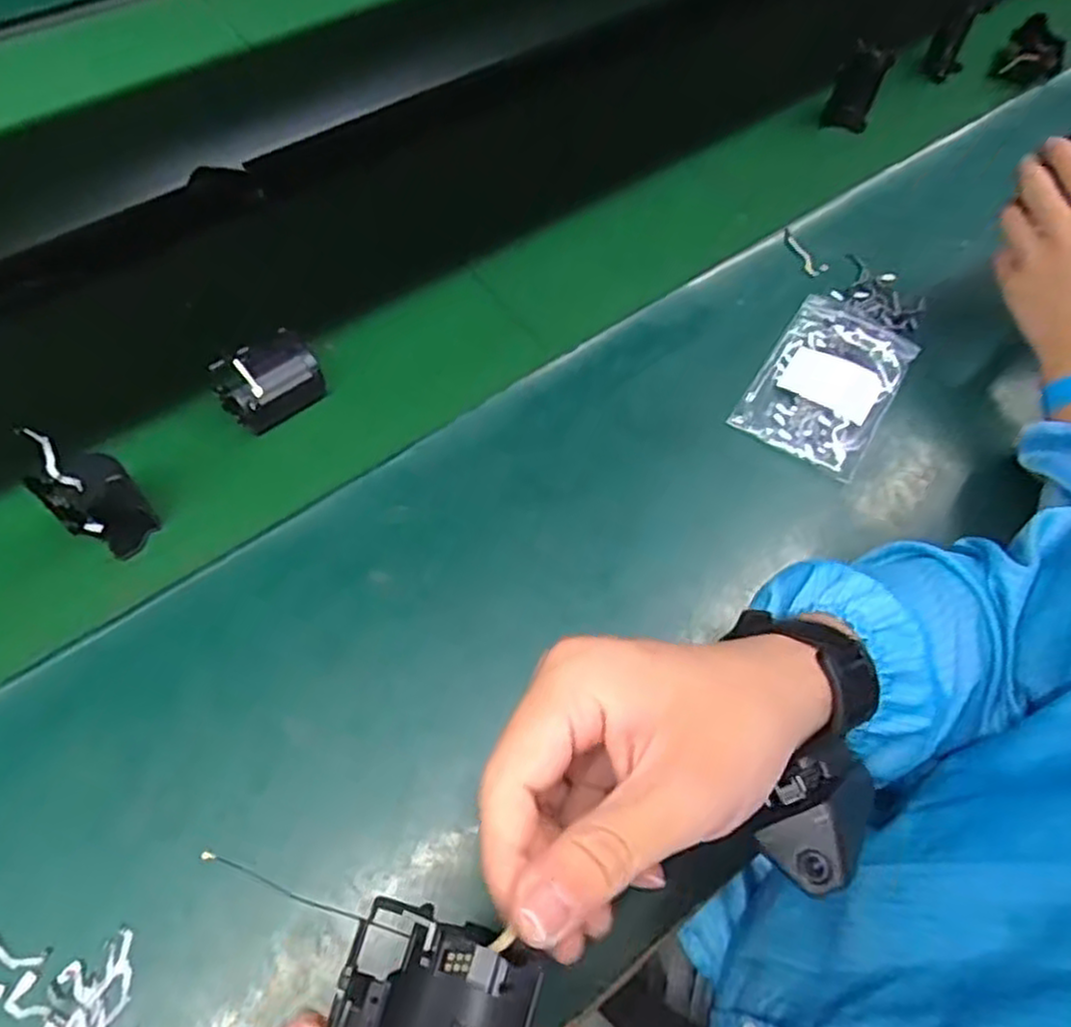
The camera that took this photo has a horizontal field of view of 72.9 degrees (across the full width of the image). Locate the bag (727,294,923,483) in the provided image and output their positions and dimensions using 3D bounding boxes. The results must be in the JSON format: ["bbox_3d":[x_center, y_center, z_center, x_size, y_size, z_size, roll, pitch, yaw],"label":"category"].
[{"bbox_3d":[0.230,-0.104,0.575,0.099,0.034,0.146,31,64,12],"label":"bag"}]

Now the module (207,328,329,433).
[{"bbox_3d":[-0.197,-0.099,0.536,0.070,0.050,0.045,-37,71,-22],"label":"module"}]

